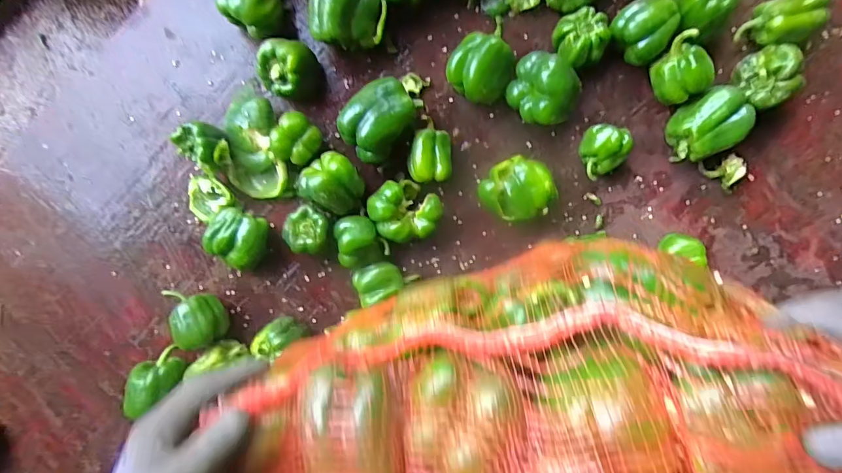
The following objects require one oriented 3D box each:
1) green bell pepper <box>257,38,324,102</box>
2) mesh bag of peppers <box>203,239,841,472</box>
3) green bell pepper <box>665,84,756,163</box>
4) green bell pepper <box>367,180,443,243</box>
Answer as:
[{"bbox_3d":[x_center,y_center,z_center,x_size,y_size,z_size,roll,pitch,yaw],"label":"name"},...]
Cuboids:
[{"bbox_3d":[-0.177,-0.225,0.609,0.069,0.072,0.074,0,93,2],"label":"green bell pepper"},{"bbox_3d":[0.072,0.151,0.293,0.334,0.140,0.254,-22,92,3],"label":"mesh bag of peppers"},{"bbox_3d":[0.381,-0.148,0.590,0.097,0.068,0.079,-29,92,3],"label":"green bell pepper"},{"bbox_3d":[-0.023,-0.034,0.618,0.092,0.063,0.080,28,94,0],"label":"green bell pepper"}]

